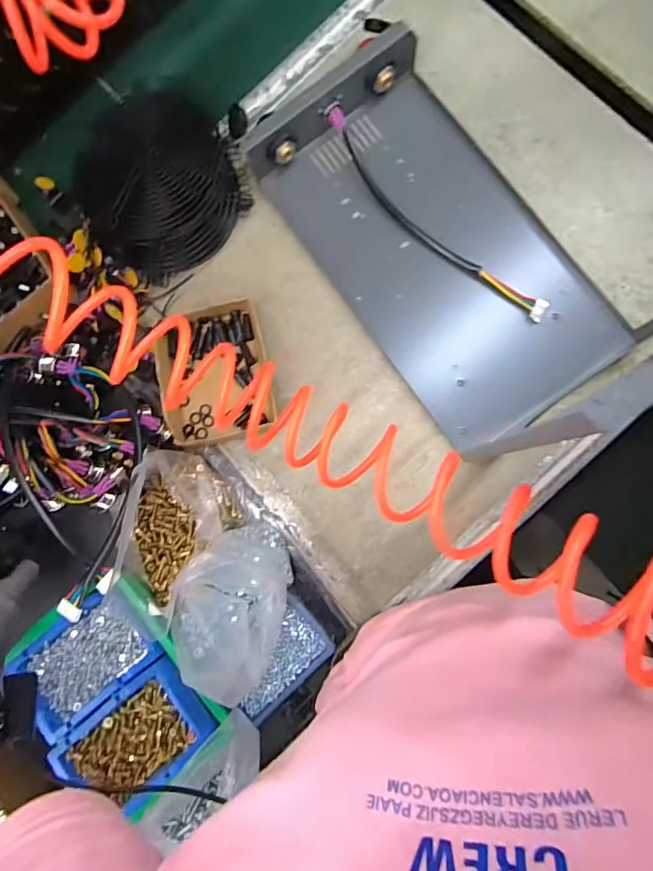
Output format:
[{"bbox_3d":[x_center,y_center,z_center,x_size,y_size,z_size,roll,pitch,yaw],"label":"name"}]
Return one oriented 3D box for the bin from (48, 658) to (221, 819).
[{"bbox_3d":[-0.212,0.338,0.526,0.110,0.051,0.152,44,90,7],"label":"bin"}]

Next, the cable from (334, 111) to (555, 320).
[{"bbox_3d":[0.135,-0.284,0.624,0.039,0.042,0.389,-44,83,0],"label":"cable"}]

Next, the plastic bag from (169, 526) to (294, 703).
[{"bbox_3d":[-0.106,0.192,0.549,0.121,0.128,0.157,21,87,7],"label":"plastic bag"}]

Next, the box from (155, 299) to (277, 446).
[{"bbox_3d":[-0.151,-0.083,0.620,0.141,0.049,0.179,-11,84,4],"label":"box"}]

